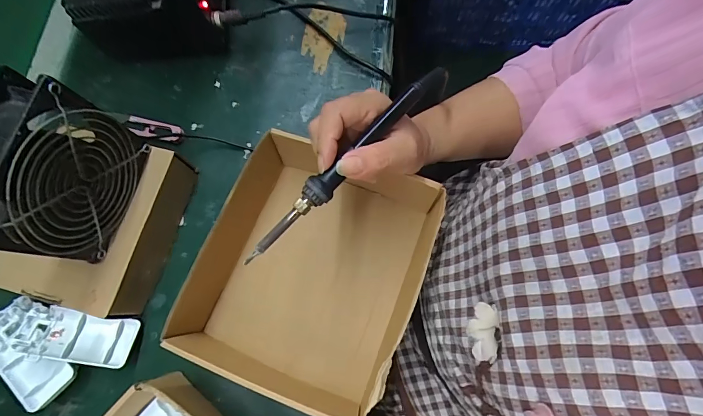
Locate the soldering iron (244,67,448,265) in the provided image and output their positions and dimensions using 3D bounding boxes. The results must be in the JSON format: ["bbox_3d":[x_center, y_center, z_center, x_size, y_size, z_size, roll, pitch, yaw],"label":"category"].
[{"bbox_3d":[0.001,-0.037,0.283,0.213,0.026,0.021,-44,79,-6],"label":"soldering iron"}]

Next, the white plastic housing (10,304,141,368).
[{"bbox_3d":[-0.258,0.120,0.347,0.099,0.014,0.045,10,55,-4],"label":"white plastic housing"}]

